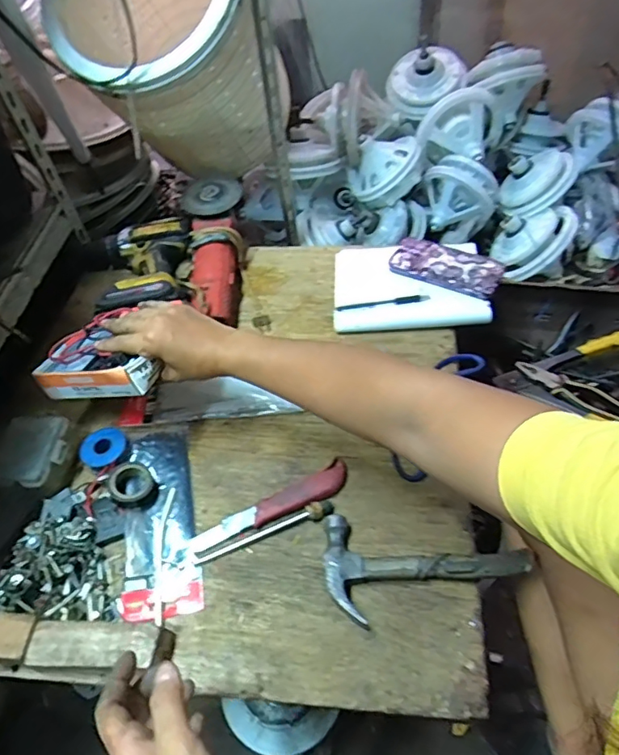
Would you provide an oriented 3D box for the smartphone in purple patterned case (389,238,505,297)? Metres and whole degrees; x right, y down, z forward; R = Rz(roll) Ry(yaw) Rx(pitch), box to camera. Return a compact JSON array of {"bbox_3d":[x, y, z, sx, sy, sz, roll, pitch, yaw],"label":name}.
[{"bbox_3d":[0.208,-0.171,0.799,0.163,0.013,0.083,23,57,22],"label":"smartphone in purple patterned case"}]

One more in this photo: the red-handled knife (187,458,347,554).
[{"bbox_3d":[-0.043,0.146,0.591,0.193,0.017,0.035,-24,53,-13],"label":"red-handled knife"}]

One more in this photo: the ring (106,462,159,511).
[{"bbox_3d":[-0.205,0.123,0.608,0.049,0.031,0.057,-28,54,-16],"label":"ring"}]

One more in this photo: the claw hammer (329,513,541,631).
[{"bbox_3d":[0.115,0.197,0.528,0.201,0.028,0.098,2,52,7],"label":"claw hammer"}]

